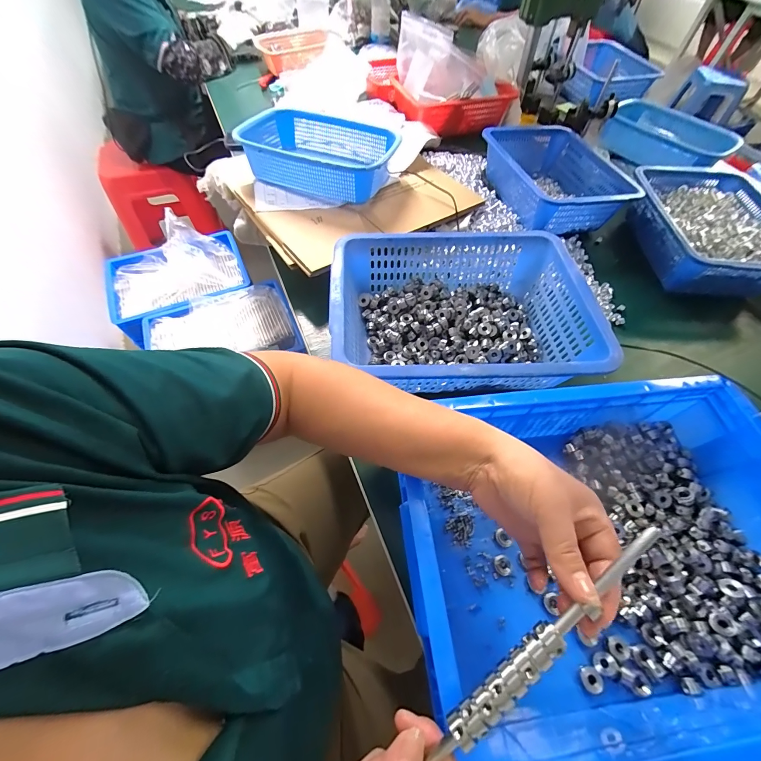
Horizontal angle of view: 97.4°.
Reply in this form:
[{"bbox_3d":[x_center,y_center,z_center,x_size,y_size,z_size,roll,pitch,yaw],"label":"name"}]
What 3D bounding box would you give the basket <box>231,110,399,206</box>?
[{"bbox_3d":[-0.117,-0.446,0.657,0.284,0.078,0.192,15,59,7],"label":"basket"}]

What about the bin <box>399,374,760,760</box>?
[{"bbox_3d":[0.247,0.161,0.347,0.401,0.105,0.302,-4,59,-5],"label":"bin"}]

